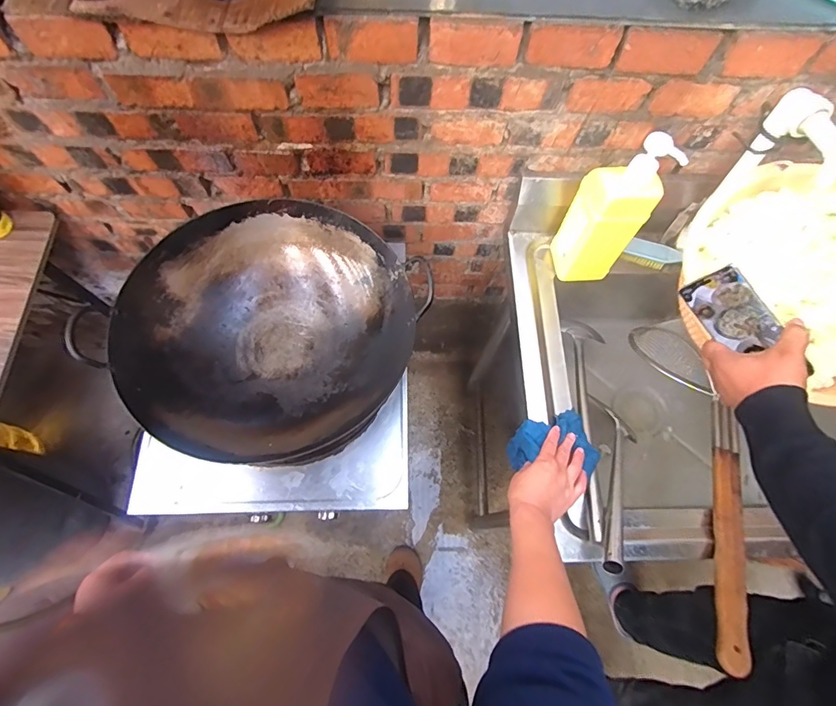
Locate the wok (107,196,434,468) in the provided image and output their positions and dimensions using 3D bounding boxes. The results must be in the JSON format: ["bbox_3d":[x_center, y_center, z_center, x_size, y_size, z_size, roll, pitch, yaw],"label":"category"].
[{"bbox_3d":[-0.230,-0.029,0.737,0.423,0.149,0.417,1,69,-2],"label":"wok"}]

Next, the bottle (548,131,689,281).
[{"bbox_3d":[0.295,-0.216,0.683,0.099,0.265,0.085,-1,69,-2],"label":"bottle"}]

